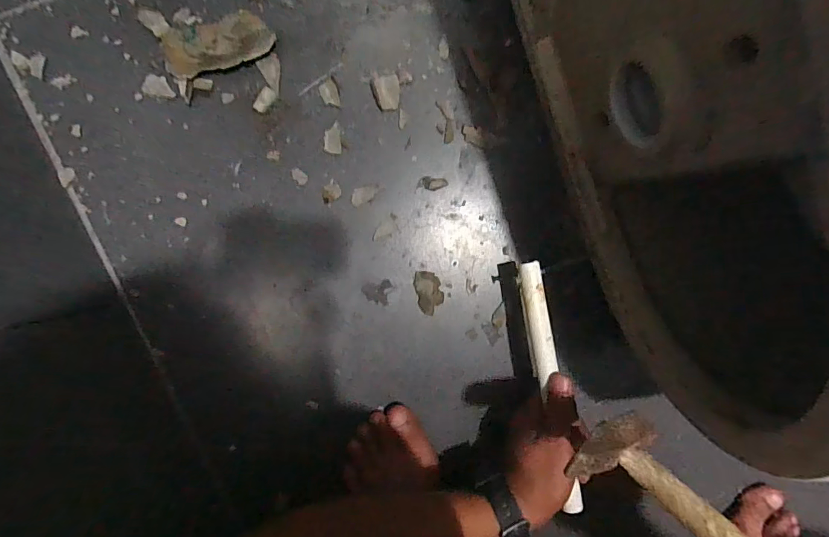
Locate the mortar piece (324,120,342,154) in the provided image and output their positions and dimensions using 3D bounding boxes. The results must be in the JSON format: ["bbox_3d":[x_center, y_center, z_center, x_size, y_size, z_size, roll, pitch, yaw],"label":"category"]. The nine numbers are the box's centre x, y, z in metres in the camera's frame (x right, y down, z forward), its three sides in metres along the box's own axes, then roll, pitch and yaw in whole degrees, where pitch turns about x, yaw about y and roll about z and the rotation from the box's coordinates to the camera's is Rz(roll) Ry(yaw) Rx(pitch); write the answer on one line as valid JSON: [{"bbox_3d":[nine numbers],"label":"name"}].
[{"bbox_3d":[-0.083,-0.131,0.450,0.016,0.004,0.031,-3,94,-6],"label":"mortar piece"}]

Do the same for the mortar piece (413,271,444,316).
[{"bbox_3d":[0.015,0.024,0.463,0.026,0.013,0.045,-15,95,-5],"label":"mortar piece"}]

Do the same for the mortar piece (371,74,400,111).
[{"bbox_3d":[-0.028,-0.173,0.439,0.027,0.004,0.034,-9,95,-5],"label":"mortar piece"}]

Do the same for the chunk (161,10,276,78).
[{"bbox_3d":[-0.186,-0.212,0.423,0.102,0.021,0.042,-16,95,-5],"label":"chunk"}]

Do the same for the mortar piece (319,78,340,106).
[{"bbox_3d":[-0.084,-0.174,0.445,0.018,0.004,0.026,-28,96,-3],"label":"mortar piece"}]

